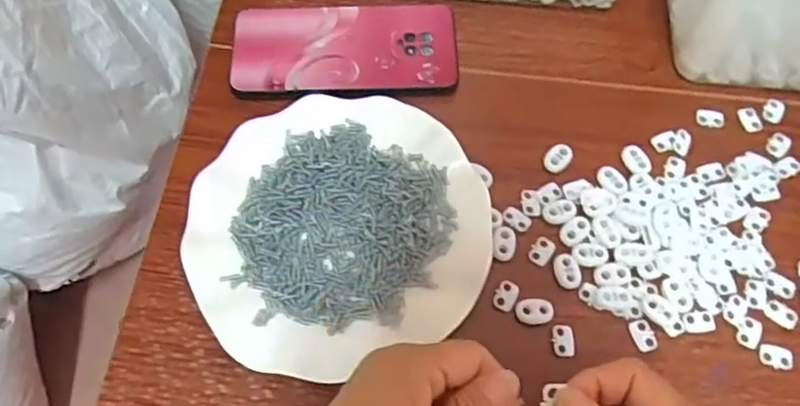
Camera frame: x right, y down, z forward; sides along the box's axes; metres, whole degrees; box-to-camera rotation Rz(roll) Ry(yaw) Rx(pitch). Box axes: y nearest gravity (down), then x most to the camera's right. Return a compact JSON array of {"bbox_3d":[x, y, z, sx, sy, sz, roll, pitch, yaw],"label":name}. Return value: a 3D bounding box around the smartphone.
[{"bbox_3d":[-0.041,-0.113,0.458,0.163,0.012,0.083,-1,66,-1],"label":"smartphone"}]

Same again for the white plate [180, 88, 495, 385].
[{"bbox_3d":[-0.041,0.012,0.392,0.179,0.020,0.178,0,66,0],"label":"white plate"}]

